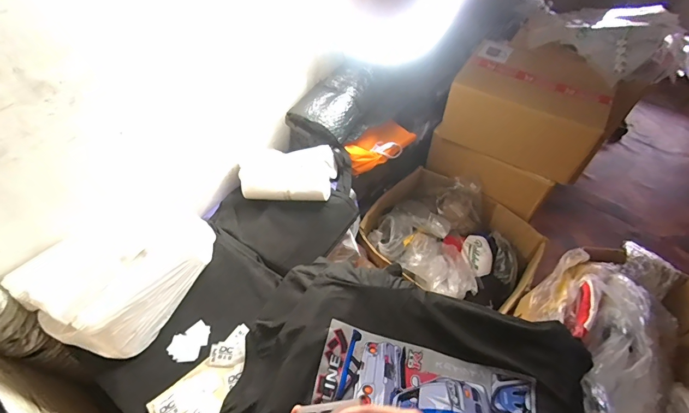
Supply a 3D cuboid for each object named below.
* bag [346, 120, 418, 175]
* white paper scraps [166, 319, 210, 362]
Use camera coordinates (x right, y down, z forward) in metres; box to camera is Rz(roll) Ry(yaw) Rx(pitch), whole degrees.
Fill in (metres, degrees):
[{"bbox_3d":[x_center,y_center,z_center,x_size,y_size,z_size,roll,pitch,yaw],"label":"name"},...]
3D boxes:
[{"bbox_3d":[0.124,-0.212,1.248,0.283,0.078,0.102,-31,58,-21],"label":"bag"},{"bbox_3d":[-0.333,0.292,0.795,0.072,0.004,0.088,32,59,23],"label":"white paper scraps"}]

